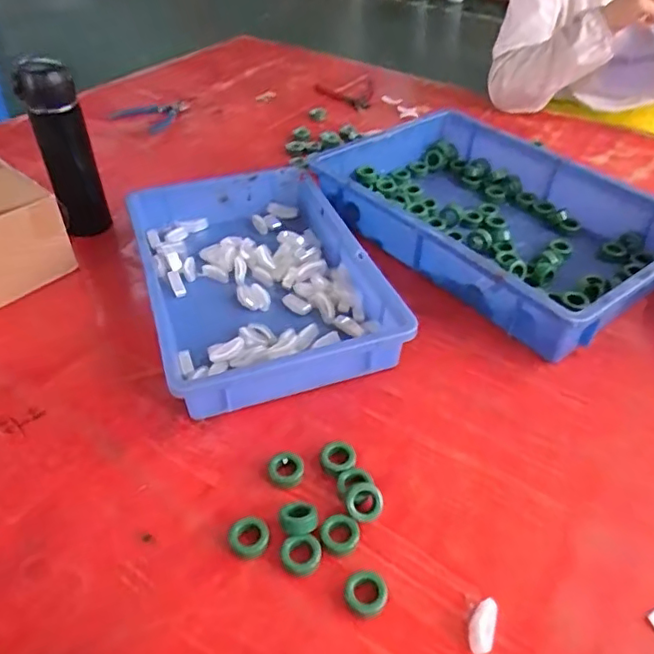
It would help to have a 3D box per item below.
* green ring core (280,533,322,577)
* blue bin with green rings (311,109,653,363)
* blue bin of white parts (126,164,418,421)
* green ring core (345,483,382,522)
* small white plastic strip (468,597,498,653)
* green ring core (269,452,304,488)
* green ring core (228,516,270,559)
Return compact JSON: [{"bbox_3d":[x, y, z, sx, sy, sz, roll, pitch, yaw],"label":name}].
[{"bbox_3d":[-0.020,0.178,0.452,0.031,0.011,0.029,-6,57,-3],"label":"green ring core"},{"bbox_3d":[0.220,-0.147,0.769,0.295,0.072,0.434,-26,48,-27],"label":"blue bin with green rings"},{"bbox_3d":[-0.084,-0.065,0.688,0.242,0.064,0.366,-13,43,-15],"label":"blue bin of white parts"},{"bbox_3d":[0.031,0.145,0.480,0.030,0.032,0.007,-20,2,-13],"label":"green ring core"},{"bbox_3d":[0.112,0.215,0.417,0.018,0.009,0.037,15,43,15],"label":"small white plastic strip"},{"bbox_3d":[-0.036,0.127,0.513,0.030,0.011,0.031,1,42,-1],"label":"green ring core"},{"bbox_3d":[-0.062,0.168,0.463,0.031,0.011,0.030,1,42,-1],"label":"green ring core"}]

